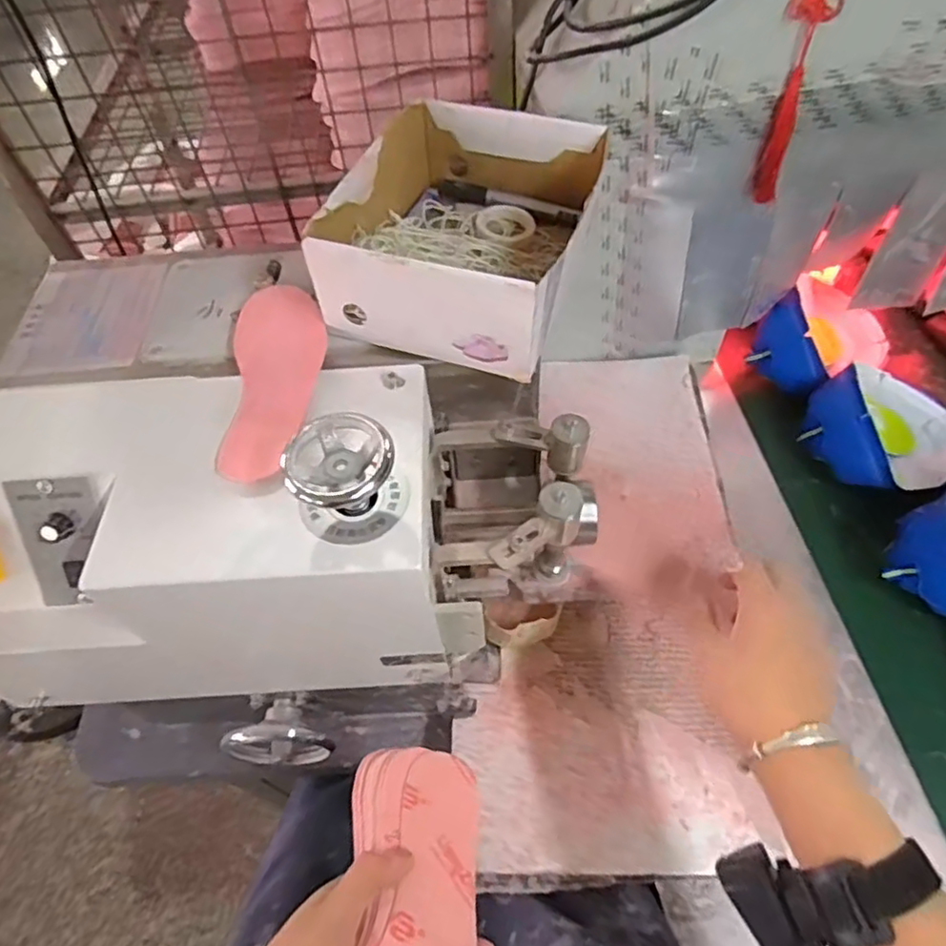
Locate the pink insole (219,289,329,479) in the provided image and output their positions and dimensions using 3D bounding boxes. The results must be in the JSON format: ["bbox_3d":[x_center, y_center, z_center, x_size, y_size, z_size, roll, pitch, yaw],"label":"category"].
[{"bbox_3d":[-0.147,-0.076,0.481,0.070,0.006,0.192,-8,56,-2],"label":"pink insole"}]

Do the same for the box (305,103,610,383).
[{"bbox_3d":[-0.002,-0.207,0.517,0.179,0.074,0.230,14,59,14],"label":"box"}]

